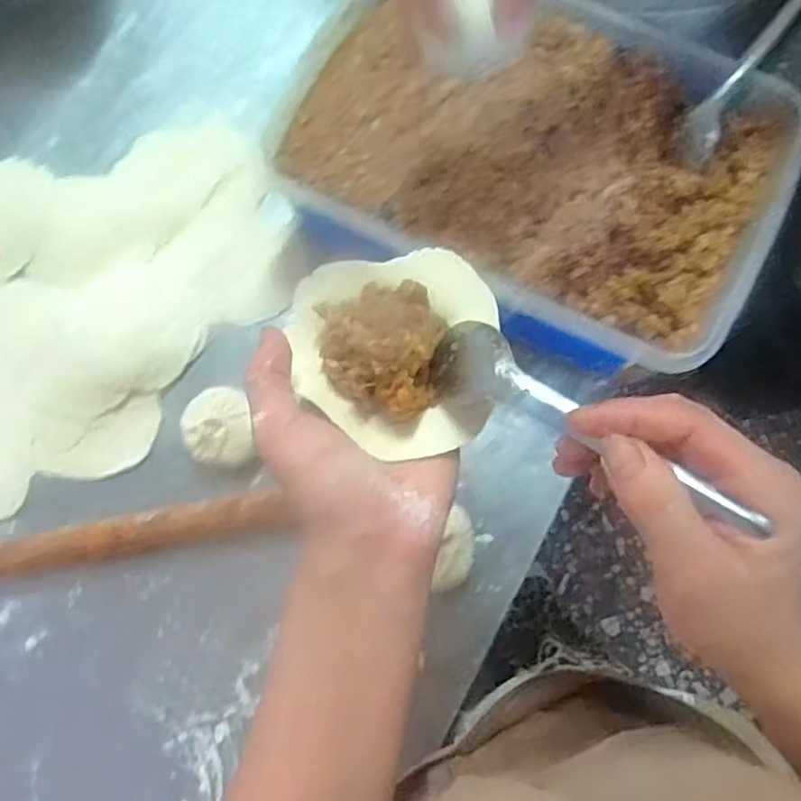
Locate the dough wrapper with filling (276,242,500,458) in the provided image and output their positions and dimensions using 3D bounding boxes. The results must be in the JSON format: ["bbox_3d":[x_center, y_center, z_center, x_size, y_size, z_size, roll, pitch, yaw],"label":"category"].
[{"bbox_3d":[-0.001,-0.025,0.318,0.095,0.034,0.097,0,78,-1],"label":"dough wrapper with filling"}]

